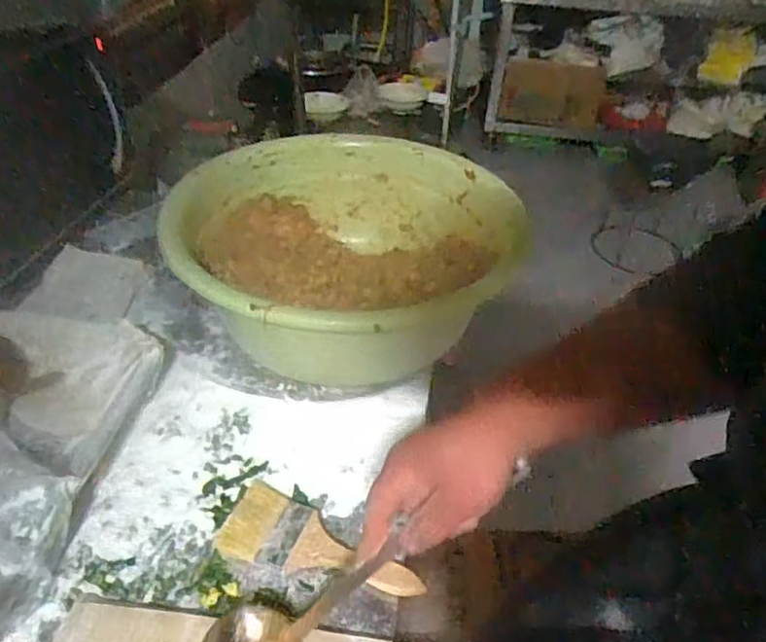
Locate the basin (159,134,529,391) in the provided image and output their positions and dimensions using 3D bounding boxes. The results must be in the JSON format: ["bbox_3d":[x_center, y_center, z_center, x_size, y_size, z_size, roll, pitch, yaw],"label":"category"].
[{"bbox_3d":[-0.061,-0.084,0.825,0.406,0.151,0.421,2,40,-2],"label":"basin"}]

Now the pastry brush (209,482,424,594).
[{"bbox_3d":[-0.058,0.209,0.592,0.191,0.015,0.077,16,41,14],"label":"pastry brush"}]

